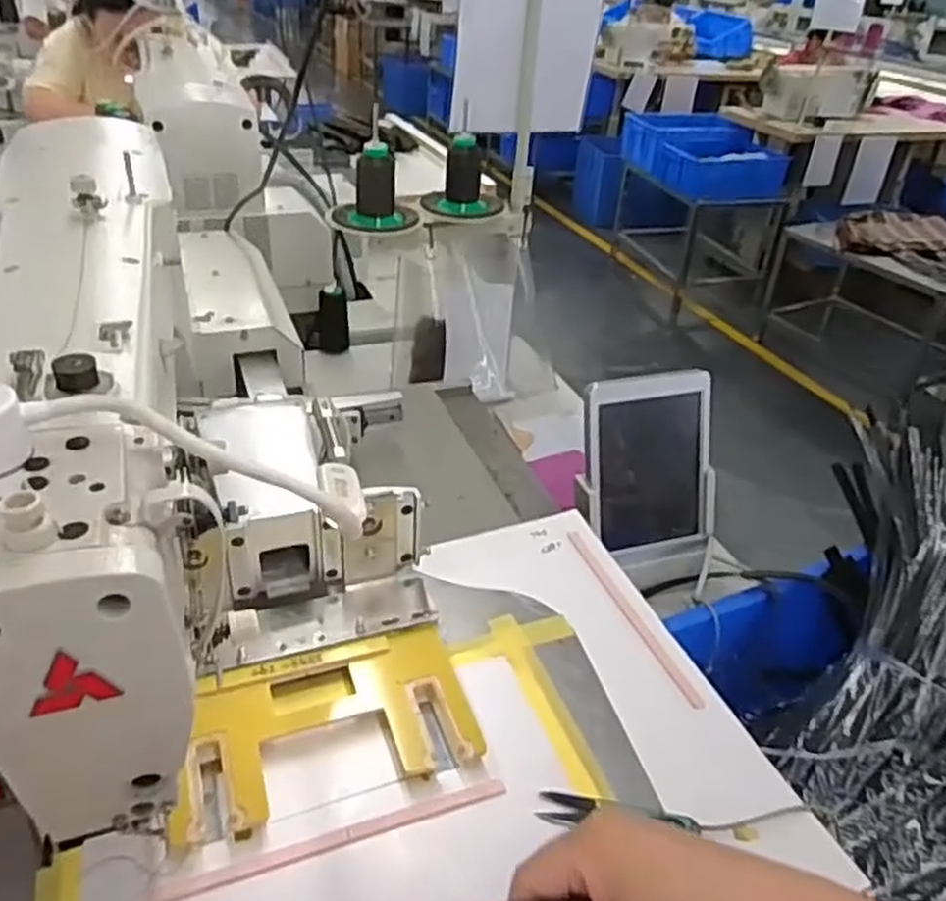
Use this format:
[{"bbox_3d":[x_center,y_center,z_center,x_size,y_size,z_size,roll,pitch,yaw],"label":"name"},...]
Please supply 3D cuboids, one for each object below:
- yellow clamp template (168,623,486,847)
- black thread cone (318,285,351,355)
[{"bbox_3d":[-0.106,0.197,0.557,0.207,0.029,0.114,-10,37,-20],"label":"yellow clamp template"},{"bbox_3d":[-0.243,-0.230,1.336,0.053,0.117,0.049,-4,35,-12],"label":"black thread cone"}]

